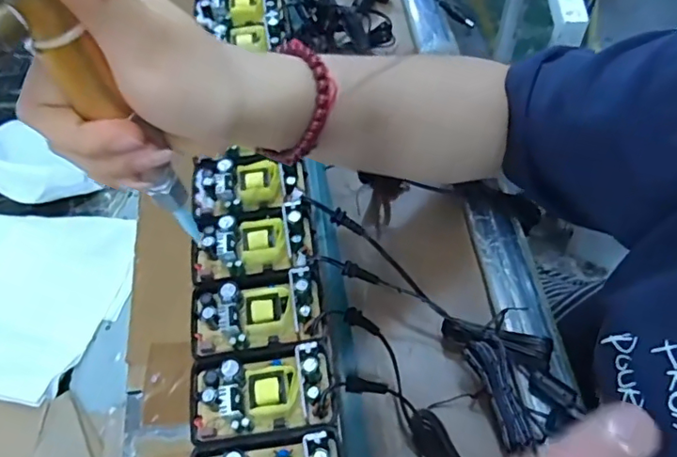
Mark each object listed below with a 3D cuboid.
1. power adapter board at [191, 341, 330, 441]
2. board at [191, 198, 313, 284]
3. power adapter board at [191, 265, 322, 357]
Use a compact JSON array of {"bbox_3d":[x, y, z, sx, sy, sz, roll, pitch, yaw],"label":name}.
[{"bbox_3d":[-0.043,0.092,0.313,0.077,0.028,0.041,-10,56,1],"label":"power adapter board"},{"bbox_3d":[-0.058,0.009,0.364,0.077,0.028,0.047,-8,56,2],"label":"board"},{"bbox_3d":[-0.052,0.051,0.339,0.077,0.027,0.046,-11,56,0],"label":"power adapter board"}]

